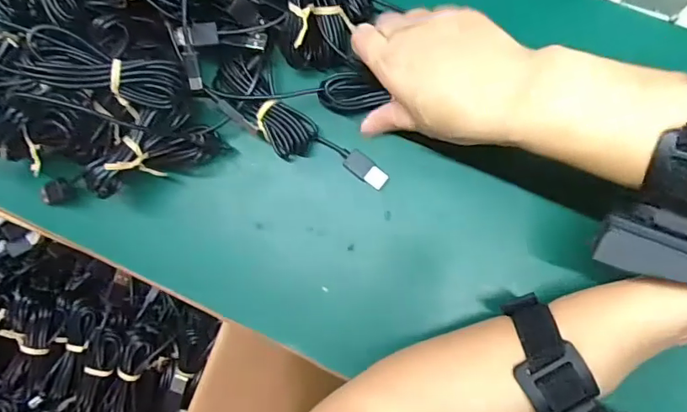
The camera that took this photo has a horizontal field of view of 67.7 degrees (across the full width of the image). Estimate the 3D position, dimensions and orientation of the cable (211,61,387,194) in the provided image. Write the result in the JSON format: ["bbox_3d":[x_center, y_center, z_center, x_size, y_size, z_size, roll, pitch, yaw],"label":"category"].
[{"bbox_3d":[-0.033,-0.054,0.352,0.039,0.019,0.137,-45,81,-2],"label":"cable"}]

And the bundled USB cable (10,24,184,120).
[{"bbox_3d":[-0.145,-0.082,0.314,0.088,0.022,0.034,13,83,-19],"label":"bundled USB cable"}]

